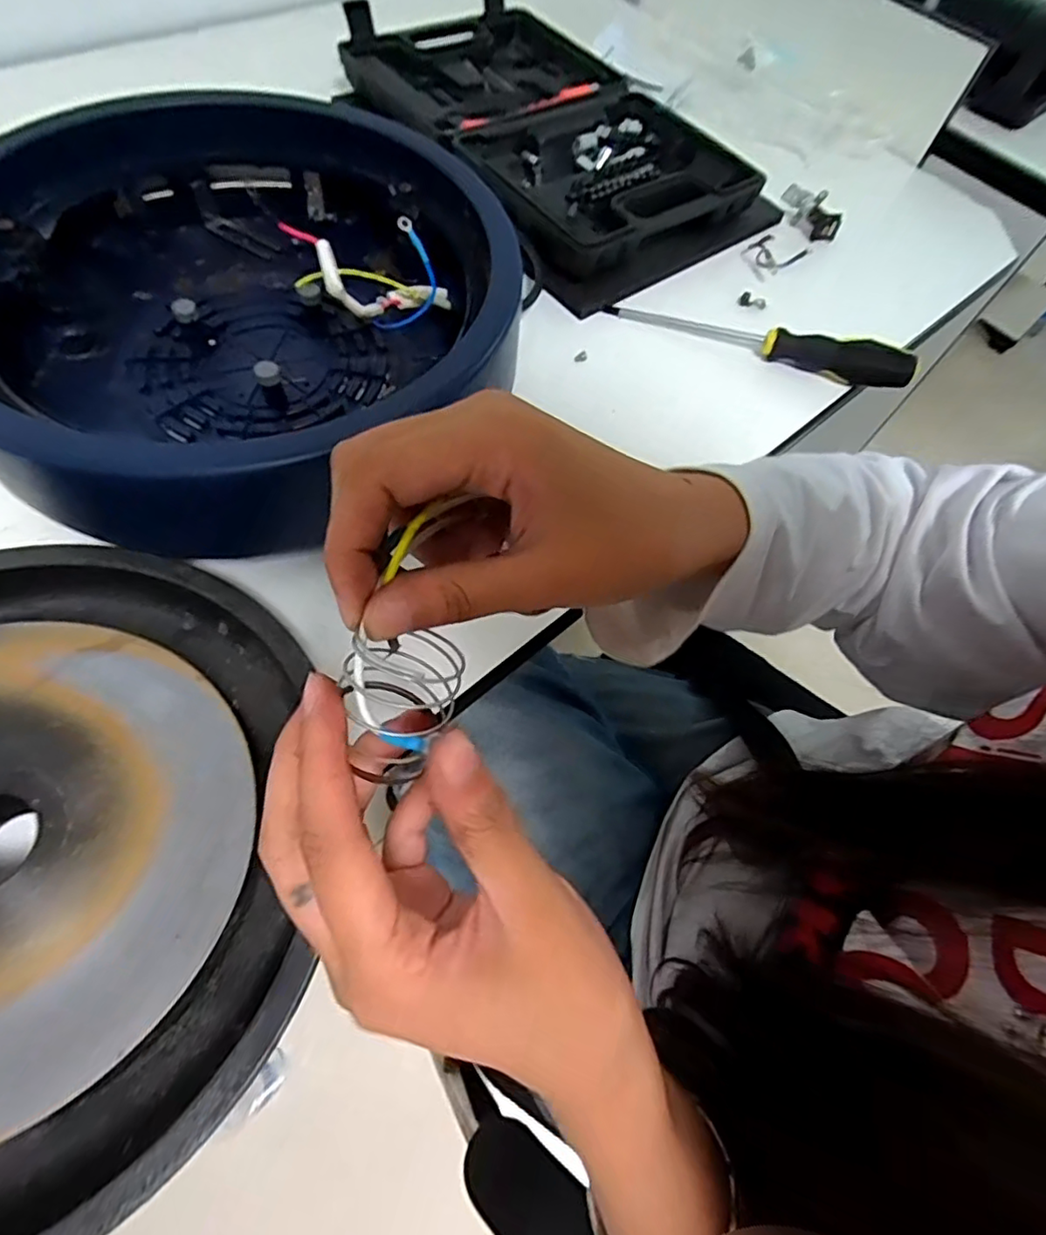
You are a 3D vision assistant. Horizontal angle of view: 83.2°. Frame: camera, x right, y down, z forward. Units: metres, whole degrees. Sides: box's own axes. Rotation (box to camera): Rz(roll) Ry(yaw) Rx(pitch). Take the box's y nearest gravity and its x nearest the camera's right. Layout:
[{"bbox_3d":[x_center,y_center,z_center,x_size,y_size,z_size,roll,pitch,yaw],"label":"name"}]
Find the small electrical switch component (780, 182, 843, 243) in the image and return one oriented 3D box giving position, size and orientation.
[{"bbox_3d":[0.253,-0.356,0.518,0.057,0.031,0.019,46,66,2],"label":"small electrical switch component"}]

